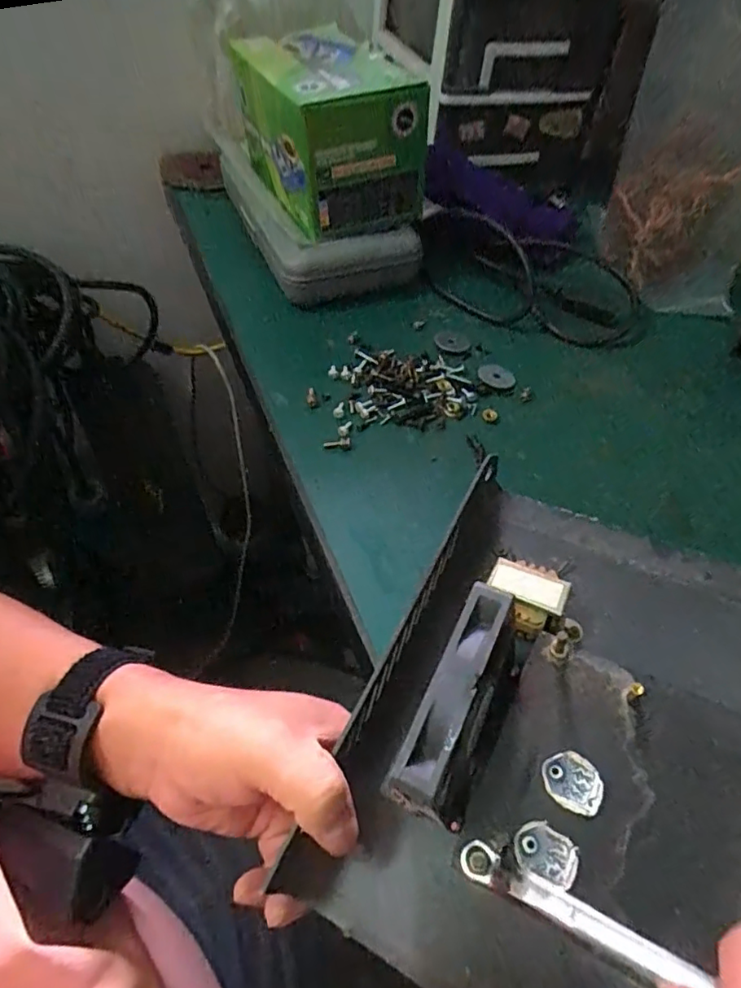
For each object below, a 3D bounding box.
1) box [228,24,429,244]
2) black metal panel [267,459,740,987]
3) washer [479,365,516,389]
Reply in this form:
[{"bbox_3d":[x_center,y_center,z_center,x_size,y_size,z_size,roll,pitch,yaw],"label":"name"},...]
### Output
[{"bbox_3d":[-0.034,-0.302,0.461,0.116,0.095,0.167,-16,54,-16],"label":"box"},{"bbox_3d":[0.096,0.103,0.241,0.189,0.071,0.220,26,54,16],"label":"black metal panel"},{"bbox_3d":[0.096,-0.092,0.428,0.028,0.005,0.025,-1,51,-4],"label":"washer"}]

